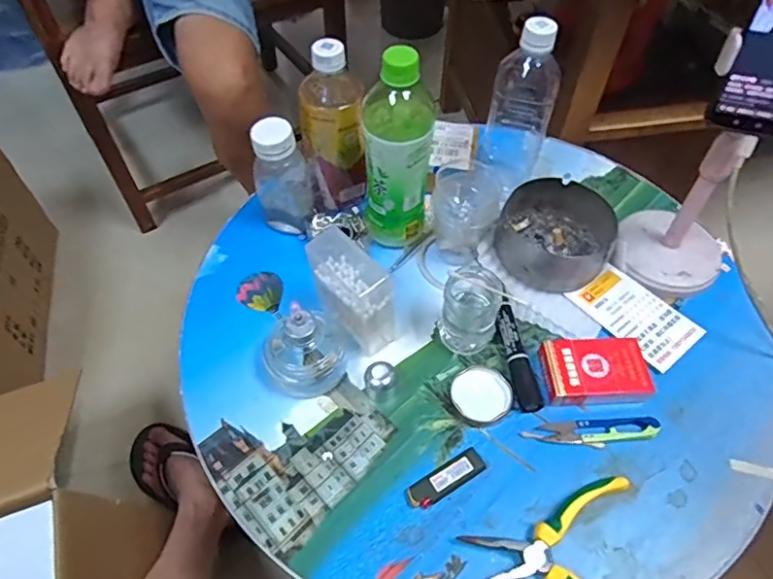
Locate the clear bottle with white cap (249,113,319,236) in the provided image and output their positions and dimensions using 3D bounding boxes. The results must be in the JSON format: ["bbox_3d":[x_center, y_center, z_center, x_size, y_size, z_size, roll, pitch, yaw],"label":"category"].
[{"bbox_3d":[-0.107,-0.113,0.566,0.060,0.127,0.060,-13,56,-10],"label":"clear bottle with white cap"}]

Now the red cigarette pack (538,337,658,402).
[{"bbox_3d":[0.188,0.075,0.495,0.089,0.025,0.058,-3,54,-2],"label":"red cigarette pack"}]

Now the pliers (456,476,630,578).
[{"bbox_3d":[0.129,0.197,0.410,0.137,0.022,0.102,0,54,-1],"label":"pliers"}]

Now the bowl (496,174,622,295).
[{"bbox_3d":[0.173,-0.059,0.571,0.120,0.052,0.117,0,54,0],"label":"bowl"}]

